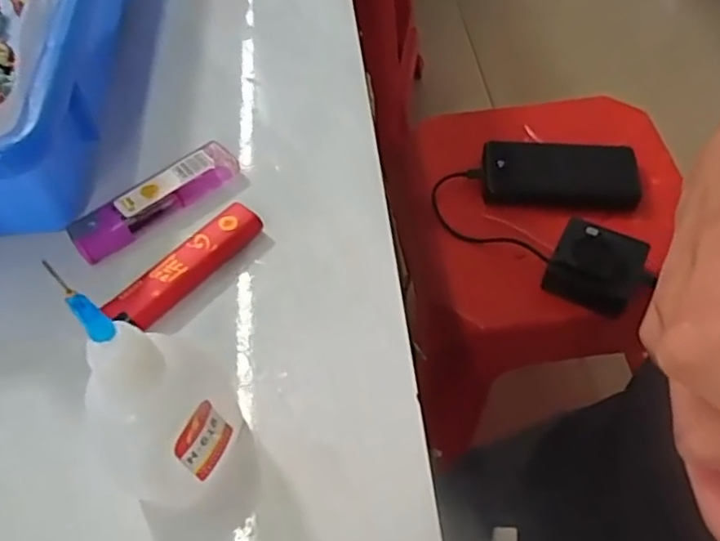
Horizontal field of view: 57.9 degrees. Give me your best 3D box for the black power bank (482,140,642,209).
[{"bbox_3d":[0.209,-0.101,0.682,0.157,0.026,0.076,4,56,5],"label":"black power bank"}]

